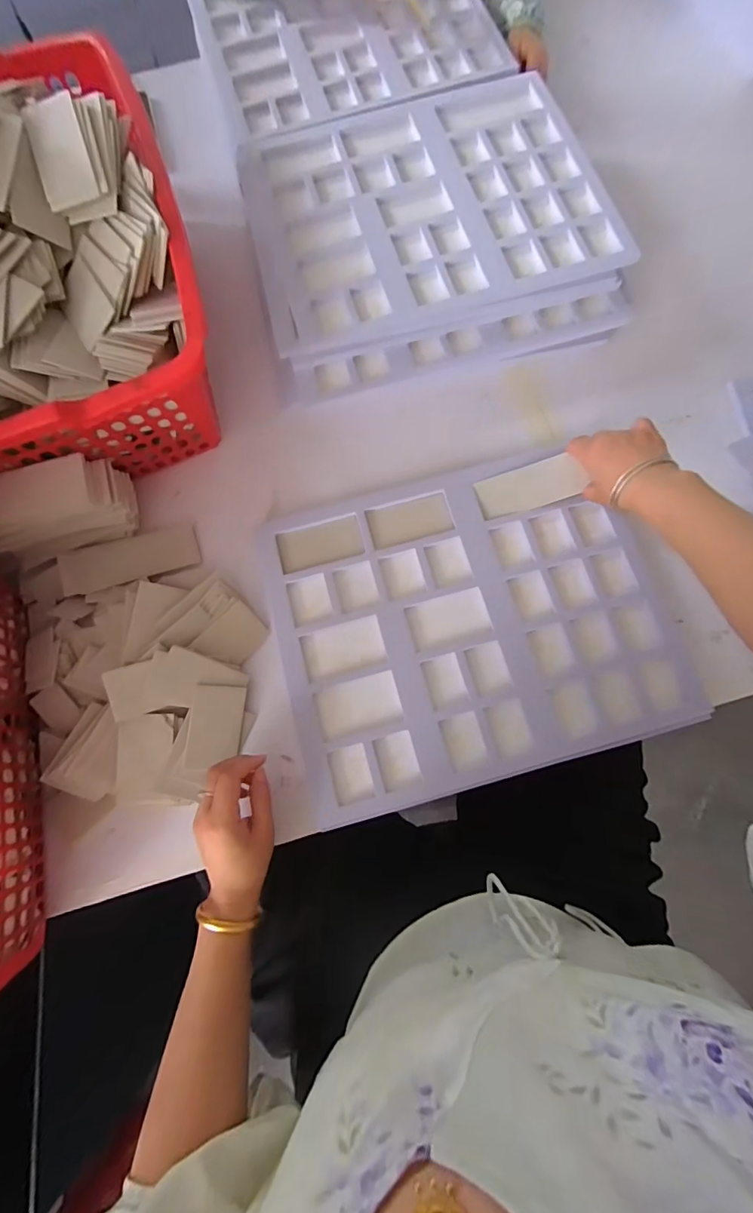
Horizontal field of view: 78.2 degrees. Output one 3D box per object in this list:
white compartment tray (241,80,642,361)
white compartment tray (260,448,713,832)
[{"bbox_3d":[0.056,-0.520,0.601,0.443,0.020,0.355,-16,77,-2],"label":"white compartment tray"},{"bbox_3d":[0.106,0.011,0.524,0.423,0.025,0.343,-14,77,-2],"label":"white compartment tray"}]

